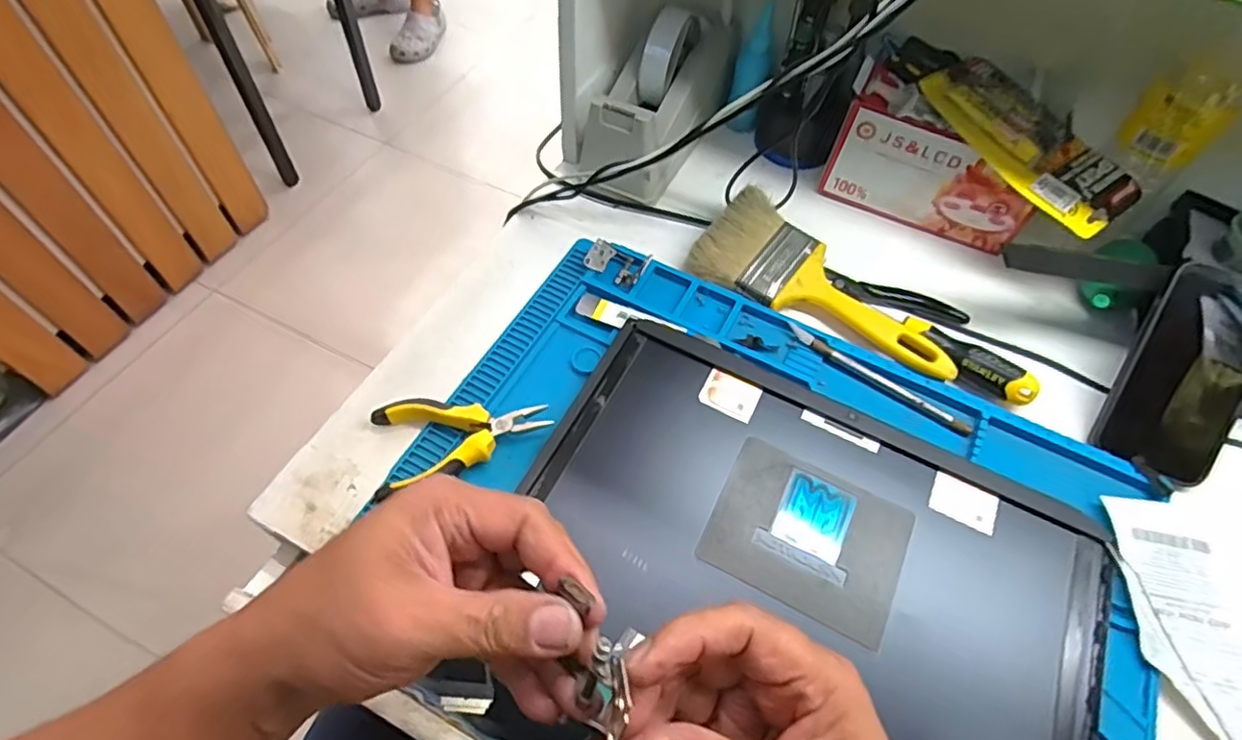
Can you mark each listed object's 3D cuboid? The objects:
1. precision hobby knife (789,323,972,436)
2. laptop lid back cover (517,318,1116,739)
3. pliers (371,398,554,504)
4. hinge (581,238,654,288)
[{"bbox_3d":[0.193,0.006,0.474,0.146,0.005,0.009,33,61,17],"label":"precision hobby knife"},{"bbox_3d":[0.115,0.117,0.398,0.354,0.010,0.232,26,60,13],"label":"laptop lid back cover"},{"bbox_3d":[-0.109,0.041,0.430,0.115,0.018,0.066,-13,59,-11],"label":"pliers"},{"bbox_3d":[-0.003,-0.091,0.517,0.050,0.025,0.027,21,58,-5],"label":"hinge"}]

